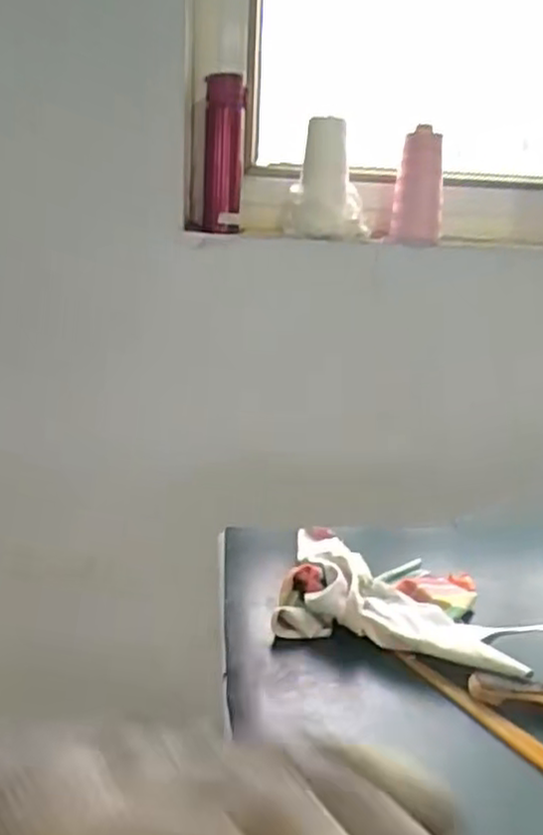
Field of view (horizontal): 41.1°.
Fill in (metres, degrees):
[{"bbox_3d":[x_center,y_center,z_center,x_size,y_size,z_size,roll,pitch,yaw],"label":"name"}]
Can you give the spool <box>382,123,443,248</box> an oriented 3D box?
[{"bbox_3d":[0.223,-0.346,1.106,0.078,0.161,0.064,6,18,10],"label":"spool"}]

